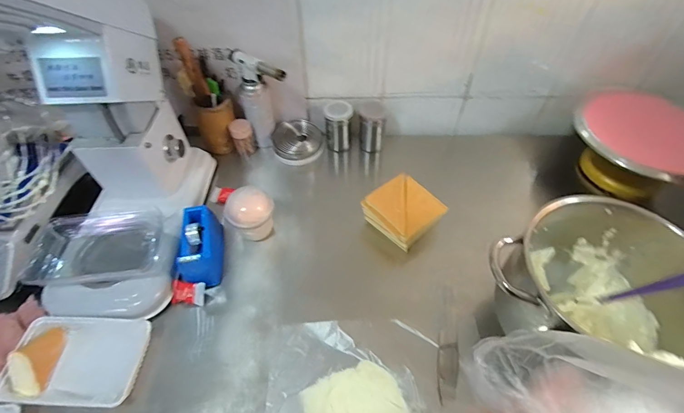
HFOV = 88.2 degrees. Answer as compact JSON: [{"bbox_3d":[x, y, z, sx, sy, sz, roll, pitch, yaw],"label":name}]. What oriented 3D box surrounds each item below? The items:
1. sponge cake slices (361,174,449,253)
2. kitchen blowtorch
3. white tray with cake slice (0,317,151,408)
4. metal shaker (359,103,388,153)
[{"bbox_3d":[0.126,0.007,0.720,0.132,0.053,0.124,-34,58,-24],"label":"sponge cake slices"},{"bbox_3d":[-0.191,-0.234,0.824,0.063,0.234,0.171,-33,57,-24],"label":"kitchen blowtorch"},{"bbox_3d":[-0.424,0.243,0.570,0.198,0.062,0.138,2,50,2],"label":"white tray with cake slice"},{"bbox_3d":[0.077,-0.195,0.880,0.060,0.108,0.066,4,51,4],"label":"metal shaker"}]

